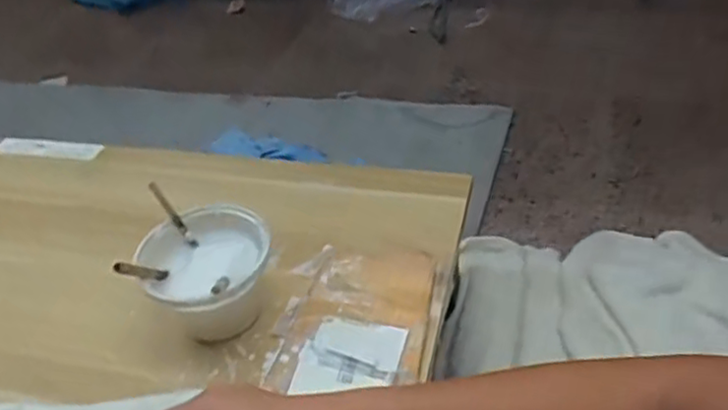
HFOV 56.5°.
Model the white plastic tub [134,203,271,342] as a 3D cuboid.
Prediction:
[{"bbox_3d":[-0.131,0.065,0.590,0.106,0.079,0.105,-5,37,4],"label":"white plastic tub"}]

